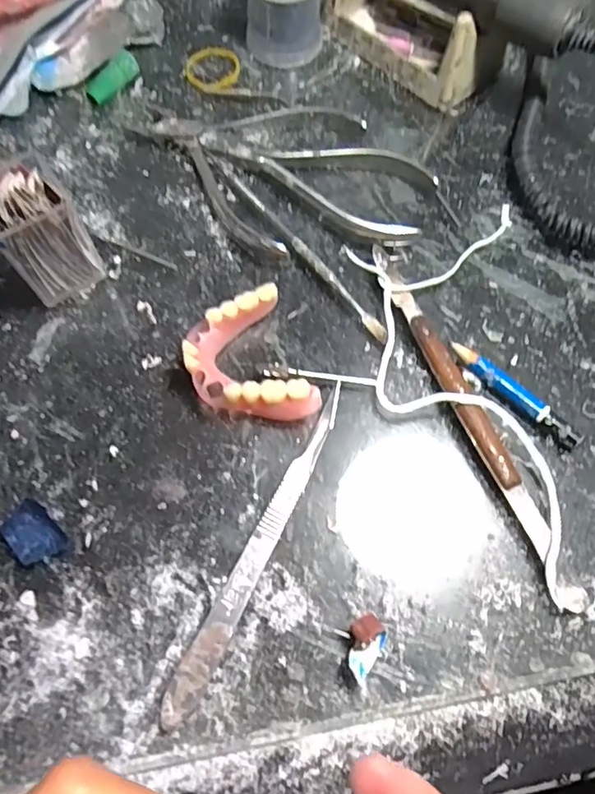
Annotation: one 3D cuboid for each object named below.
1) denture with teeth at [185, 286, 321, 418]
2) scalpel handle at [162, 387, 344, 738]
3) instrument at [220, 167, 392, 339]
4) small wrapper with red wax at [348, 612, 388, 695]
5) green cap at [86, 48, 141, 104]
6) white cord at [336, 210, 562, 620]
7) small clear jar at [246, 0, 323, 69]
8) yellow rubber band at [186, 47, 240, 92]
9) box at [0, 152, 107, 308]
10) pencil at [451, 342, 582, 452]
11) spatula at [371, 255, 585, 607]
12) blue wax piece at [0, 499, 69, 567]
[{"bbox_3d":[-0.022,-0.014,0.236,0.047,0.019,0.060,-20,70,-10],"label":"denture with teeth"},{"bbox_3d":[-0.013,0.054,0.213,0.011,0.006,0.138,25,69,8],"label":"scalpel handle"},{"bbox_3d":[0.002,-0.072,0.268,0.007,0.006,0.123,-36,73,-15],"label":"instrument"},{"bbox_3d":[0.023,0.089,0.195,0.015,0.014,0.022,29,69,9],"label":"small wrapper with red wax"},{"bbox_3d":[-0.101,-0.175,0.303,0.010,0.013,0.032,39,71,13],"label":"green cap"},{"bbox_3d":[0.066,-0.008,0.240,0.080,0.011,0.182,1,68,-2],"label":"white cord"},{"bbox_3d":[-0.007,-0.223,0.308,0.041,0.048,0.045,1,68,-2],"label":"small clear jar"},{"bbox_3d":[-0.049,-0.190,0.318,0.030,0.004,0.035,2,67,-2],"label":"yellow rubber band"},{"bbox_3d":[-0.110,-0.071,0.235,0.033,0.058,0.032,-33,73,-15],"label":"box"},{"bbox_3d":[0.094,-0.001,0.239,0.008,0.008,0.064,-42,75,-17],"label":"pencil"},{"bbox_3d":[0.073,0.003,0.236,0.014,0.008,0.174,-19,70,-10],"label":"spatula"},{"bbox_3d":[-0.102,0.053,0.211,0.025,0.004,0.017,43,72,14],"label":"blue wax piece"}]

